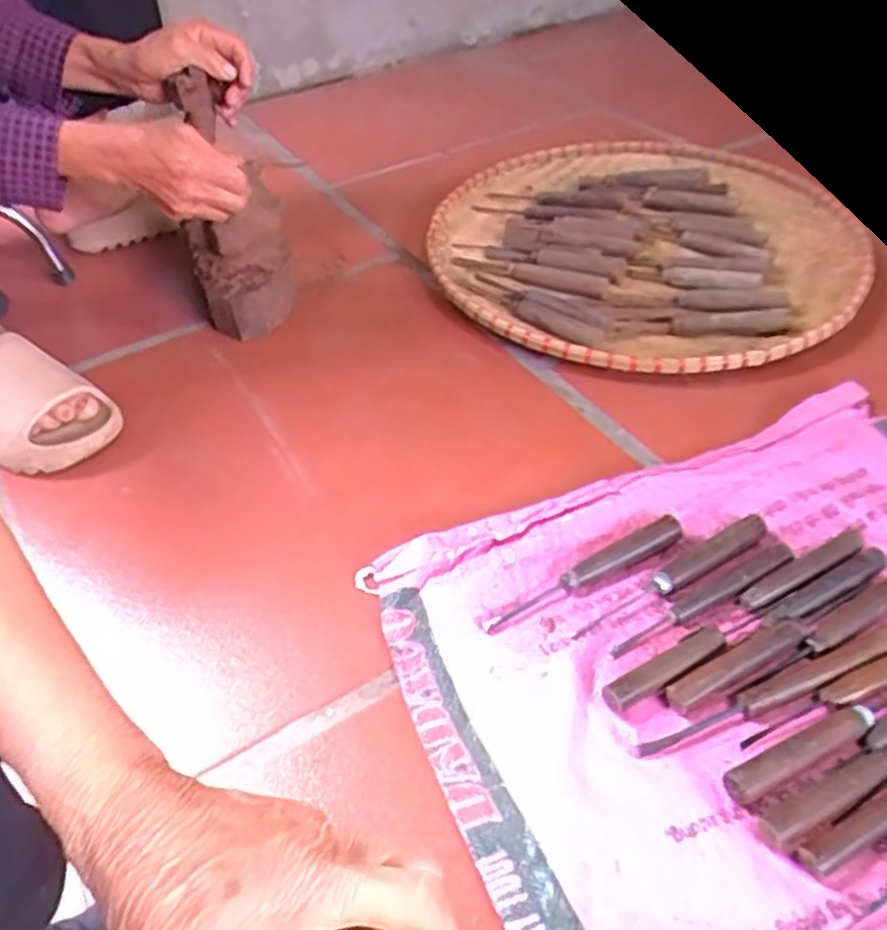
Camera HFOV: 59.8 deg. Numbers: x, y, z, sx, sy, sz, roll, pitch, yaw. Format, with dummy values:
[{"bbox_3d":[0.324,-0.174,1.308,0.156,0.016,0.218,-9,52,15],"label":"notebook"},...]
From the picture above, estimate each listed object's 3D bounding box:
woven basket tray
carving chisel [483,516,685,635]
[{"bbox_3d":[0.240,-0.269,0.902,0.470,0.044,0.479,-30,49,-22],"label":"woven basket tray"},{"bbox_3d":[0.107,0.081,0.590,0.173,0.011,0.020,-21,46,-14],"label":"carving chisel"}]

